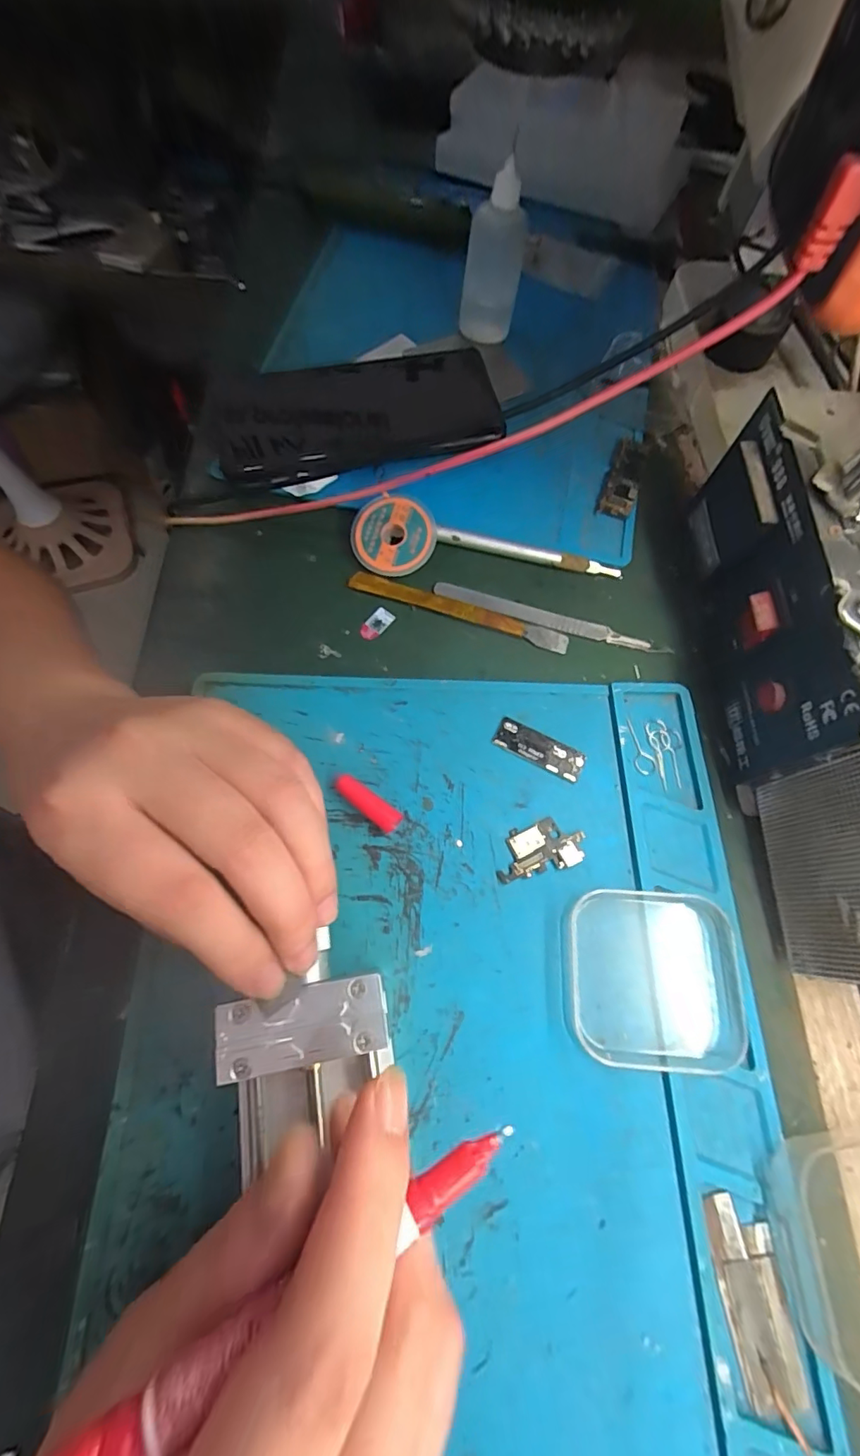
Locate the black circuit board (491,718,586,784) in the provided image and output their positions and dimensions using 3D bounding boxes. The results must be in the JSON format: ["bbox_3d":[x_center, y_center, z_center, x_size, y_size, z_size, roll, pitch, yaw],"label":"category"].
[{"bbox_3d":[0.052,0.010,0.244,0.044,0.004,0.016,27,70,8],"label":"black circuit board"}]

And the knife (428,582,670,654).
[{"bbox_3d":[0.064,-0.058,0.273,0.126,0.004,0.010,16,68,3],"label":"knife"}]

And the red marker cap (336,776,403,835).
[{"bbox_3d":[-0.028,0.034,0.228,0.033,0.009,0.009,34,71,10],"label":"red marker cap"}]

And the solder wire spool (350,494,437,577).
[{"bbox_3d":[-0.020,-0.103,0.277,0.044,0.012,0.040,1,89,4],"label":"solder wire spool"}]

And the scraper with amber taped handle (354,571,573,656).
[{"bbox_3d":[0.015,-0.063,0.272,0.119,0.004,0.012,18,69,4],"label":"scraper with amber taped handle"}]

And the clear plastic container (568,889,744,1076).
[{"bbox_3d":[0.089,0.100,0.205,0.062,0.015,0.065,4,68,-1],"label":"clear plastic container"}]

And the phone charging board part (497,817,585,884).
[{"bbox_3d":[0.049,0.053,0.227,0.041,0.004,0.022,-16,70,-9],"label":"phone charging board part"}]

